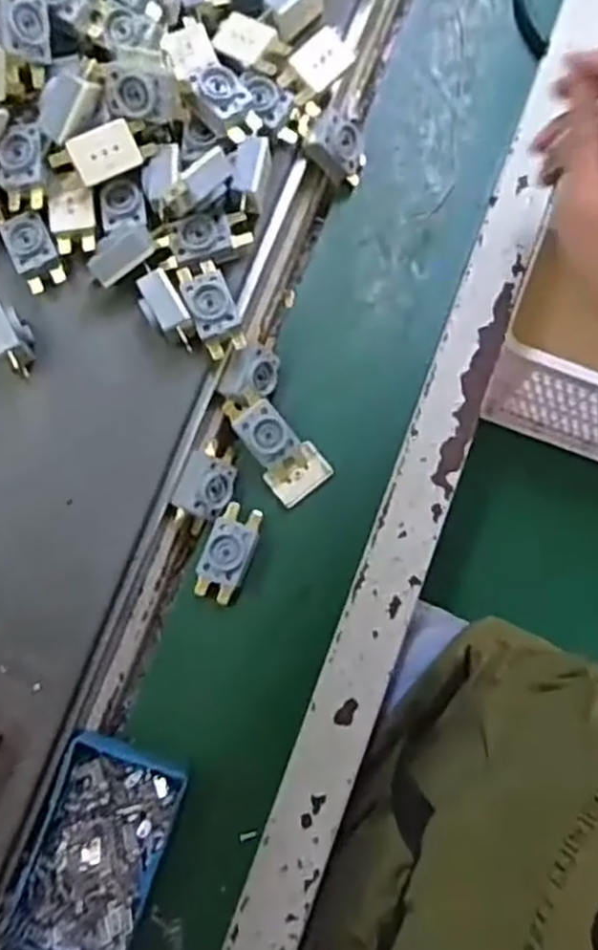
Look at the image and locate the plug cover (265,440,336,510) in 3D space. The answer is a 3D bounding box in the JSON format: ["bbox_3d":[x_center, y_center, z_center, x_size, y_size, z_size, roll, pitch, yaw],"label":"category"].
[{"bbox_3d":[0.000,0.000,0.475,0.038,0.004,0.028,-37,81,-5],"label":"plug cover"}]

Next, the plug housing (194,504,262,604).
[{"bbox_3d":[-0.043,0.047,0.461,0.029,0.017,0.059,19,81,4],"label":"plug housing"}]

